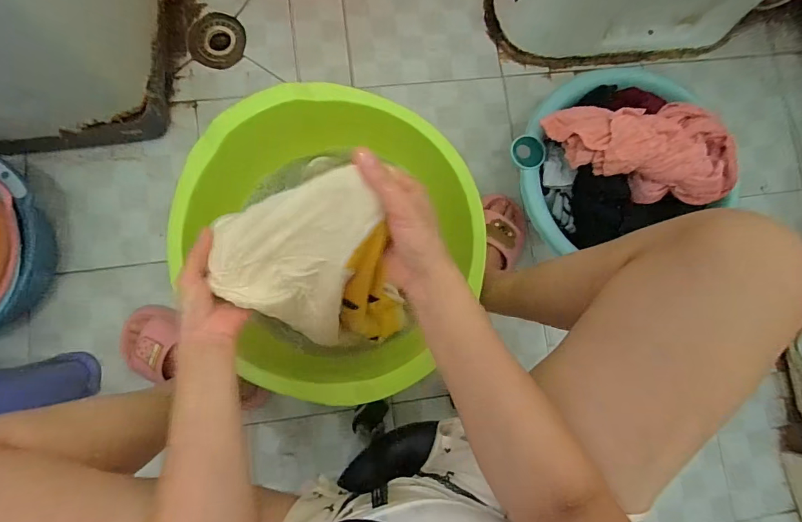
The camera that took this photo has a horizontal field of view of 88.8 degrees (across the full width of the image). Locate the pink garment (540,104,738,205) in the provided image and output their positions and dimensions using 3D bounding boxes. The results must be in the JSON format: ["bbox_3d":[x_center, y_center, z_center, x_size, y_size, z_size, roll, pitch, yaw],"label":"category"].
[{"bbox_3d":[0.357,-0.163,0.589,0.262,0.079,0.151,-4,83,-5],"label":"pink garment"}]

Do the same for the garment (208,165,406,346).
[{"bbox_3d":[-0.096,0.015,0.417,0.187,0.198,0.150,-8,84,-6],"label":"garment"}]

